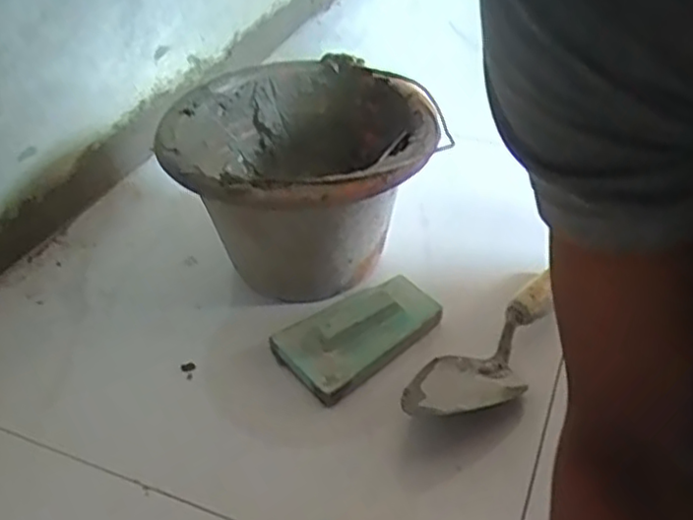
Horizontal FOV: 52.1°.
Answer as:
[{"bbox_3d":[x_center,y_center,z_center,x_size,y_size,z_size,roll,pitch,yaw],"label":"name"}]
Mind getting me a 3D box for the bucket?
[{"bbox_3d":[-0.039,-0.075,0.714,0.258,0.167,0.264,-13,41,-13],"label":"bucket"}]

